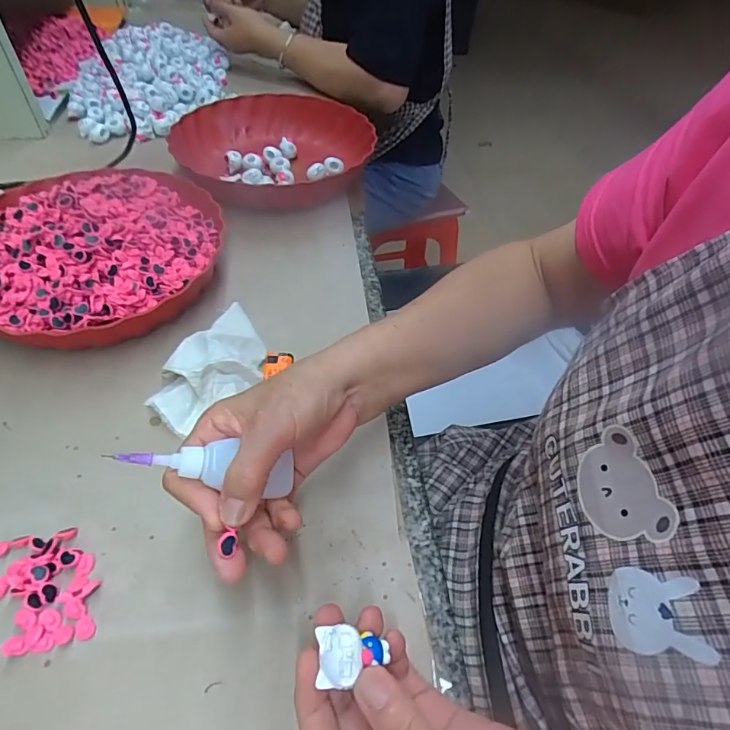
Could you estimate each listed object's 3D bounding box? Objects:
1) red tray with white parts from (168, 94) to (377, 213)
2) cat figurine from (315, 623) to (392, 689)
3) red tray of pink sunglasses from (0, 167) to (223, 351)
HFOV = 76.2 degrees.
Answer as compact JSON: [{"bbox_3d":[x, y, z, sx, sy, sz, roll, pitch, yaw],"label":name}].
[{"bbox_3d":[-0.108,-0.266,0.584,0.225,0.057,0.256,-15,52,-18],"label":"red tray with white parts"},{"bbox_3d":[-0.005,0.136,0.217,0.033,0.011,0.023,0,49,-5],"label":"cat figurine"},{"bbox_3d":[-0.255,-0.112,0.437,0.236,0.071,0.251,-18,53,-20],"label":"red tray of pink sunglasses"}]

